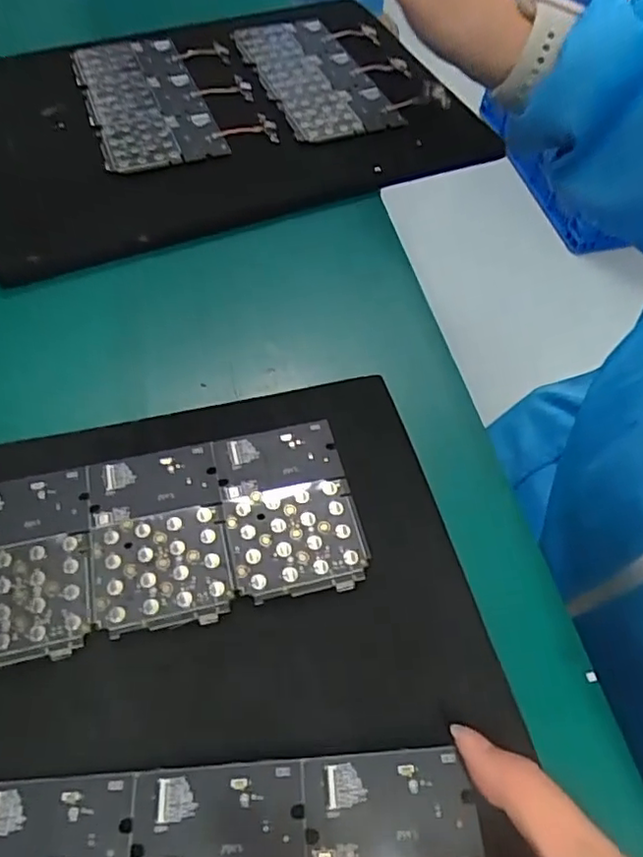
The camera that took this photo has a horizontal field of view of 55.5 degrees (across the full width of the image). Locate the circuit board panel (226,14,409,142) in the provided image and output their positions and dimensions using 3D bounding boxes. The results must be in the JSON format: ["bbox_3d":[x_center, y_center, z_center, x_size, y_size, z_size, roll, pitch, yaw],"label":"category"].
[{"bbox_3d":[-0.007,-0.271,0.467,0.077,0.007,0.161,-19,59,-13],"label":"circuit board panel"}]

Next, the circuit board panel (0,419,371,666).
[{"bbox_3d":[-0.067,0.044,0.257,0.162,0.008,0.079,-12,58,-9],"label":"circuit board panel"}]

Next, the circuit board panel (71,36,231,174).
[{"bbox_3d":[-0.127,-0.236,0.439,0.079,0.010,0.158,-18,59,-12],"label":"circuit board panel"}]

